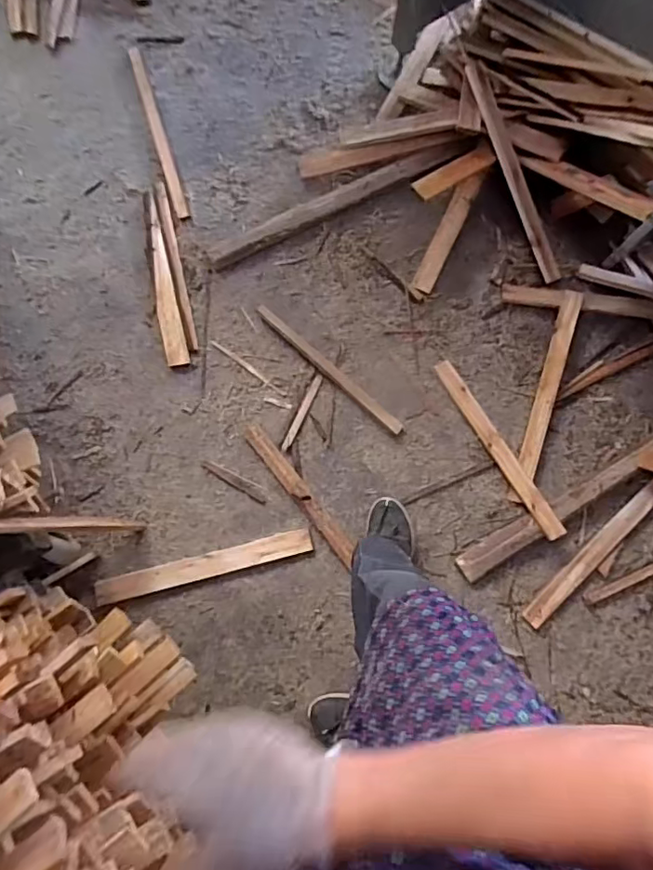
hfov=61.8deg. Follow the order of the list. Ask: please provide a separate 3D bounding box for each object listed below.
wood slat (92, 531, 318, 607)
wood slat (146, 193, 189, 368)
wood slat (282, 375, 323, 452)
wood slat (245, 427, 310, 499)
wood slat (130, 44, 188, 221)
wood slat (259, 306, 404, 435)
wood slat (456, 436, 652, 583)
[{"bbox_3d":[-0.285,0.305,1.260,0.505,0.029,0.059,-15,82,-1],"label":"wood slat"},{"bbox_3d":[-0.414,-0.399,1.380,0.053,0.017,0.471,-13,79,-1],"label":"wood slat"},{"bbox_3d":[-0.059,-0.055,1.328,0.017,0.014,0.205,25,83,5],"label":"wood slat"},{"bbox_3d":[-0.119,0.062,1.306,0.042,0.009,0.217,-37,81,-5],"label":"wood slat"},{"bbox_3d":[-0.449,-0.809,1.456,0.028,0.011,0.519,-17,80,-2],"label":"wood slat"},{"bbox_3d":[0.006,-0.160,1.354,0.463,0.021,0.029,42,83,8],"label":"wood slat"},{"bbox_3d":[0.606,0.141,1.280,0.669,0.033,0.058,-31,80,-4],"label":"wood slat"}]

